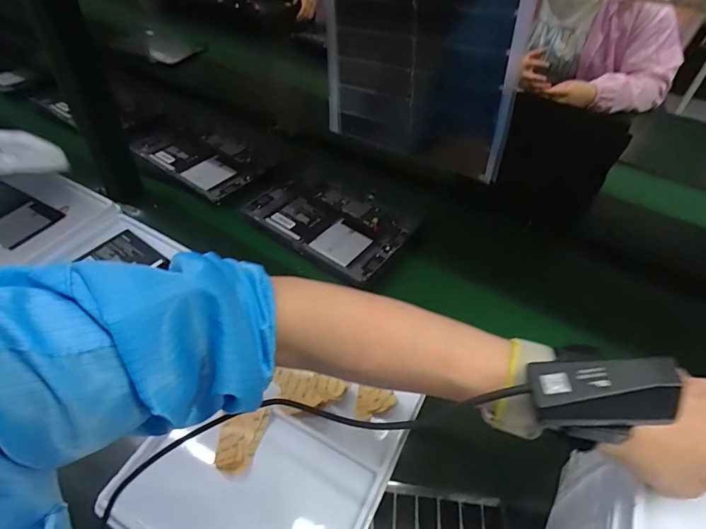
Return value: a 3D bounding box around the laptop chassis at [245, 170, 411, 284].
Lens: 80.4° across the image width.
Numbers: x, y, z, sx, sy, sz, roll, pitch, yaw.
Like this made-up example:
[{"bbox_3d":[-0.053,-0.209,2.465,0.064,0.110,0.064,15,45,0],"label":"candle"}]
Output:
[{"bbox_3d":[-0.030,-0.086,0.706,0.253,0.027,0.183,30,52,23],"label":"laptop chassis"}]

